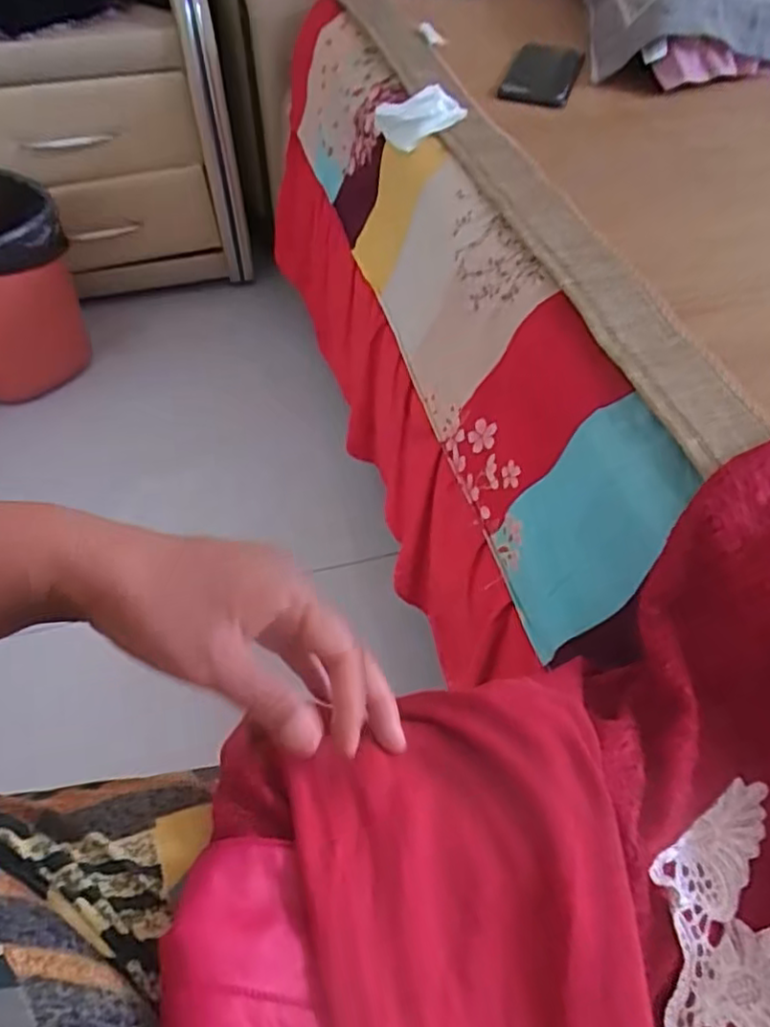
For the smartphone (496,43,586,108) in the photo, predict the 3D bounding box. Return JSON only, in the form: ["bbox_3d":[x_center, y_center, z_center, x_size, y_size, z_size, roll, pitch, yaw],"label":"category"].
[{"bbox_3d":[0.173,-0.484,0.764,0.073,0.013,0.124,16,61,9],"label":"smartphone"}]

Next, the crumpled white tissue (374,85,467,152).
[{"bbox_3d":[0.032,-0.410,0.727,0.099,0.048,0.029,2,44,33],"label":"crumpled white tissue"}]

